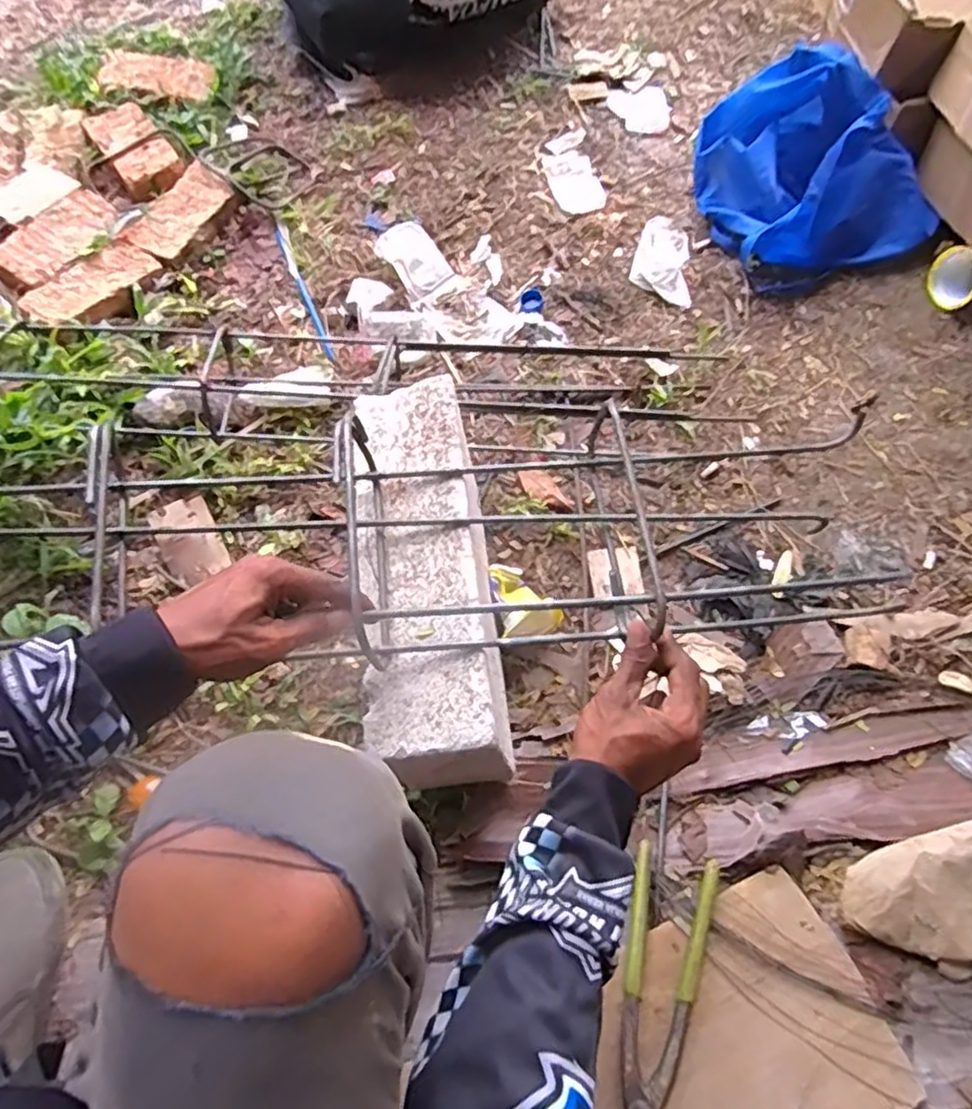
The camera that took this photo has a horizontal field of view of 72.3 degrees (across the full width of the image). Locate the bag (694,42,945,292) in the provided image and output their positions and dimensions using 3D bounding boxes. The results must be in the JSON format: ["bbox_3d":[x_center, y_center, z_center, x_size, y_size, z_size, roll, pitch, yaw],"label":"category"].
[{"bbox_3d":[0.437,-0.518,0.888,0.252,0.148,0.261,-13,68,-5],"label":"bag"}]

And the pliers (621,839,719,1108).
[{"bbox_3d":[0.143,0.358,0.549,0.067,0.027,0.218,16,52,8],"label":"pliers"}]

